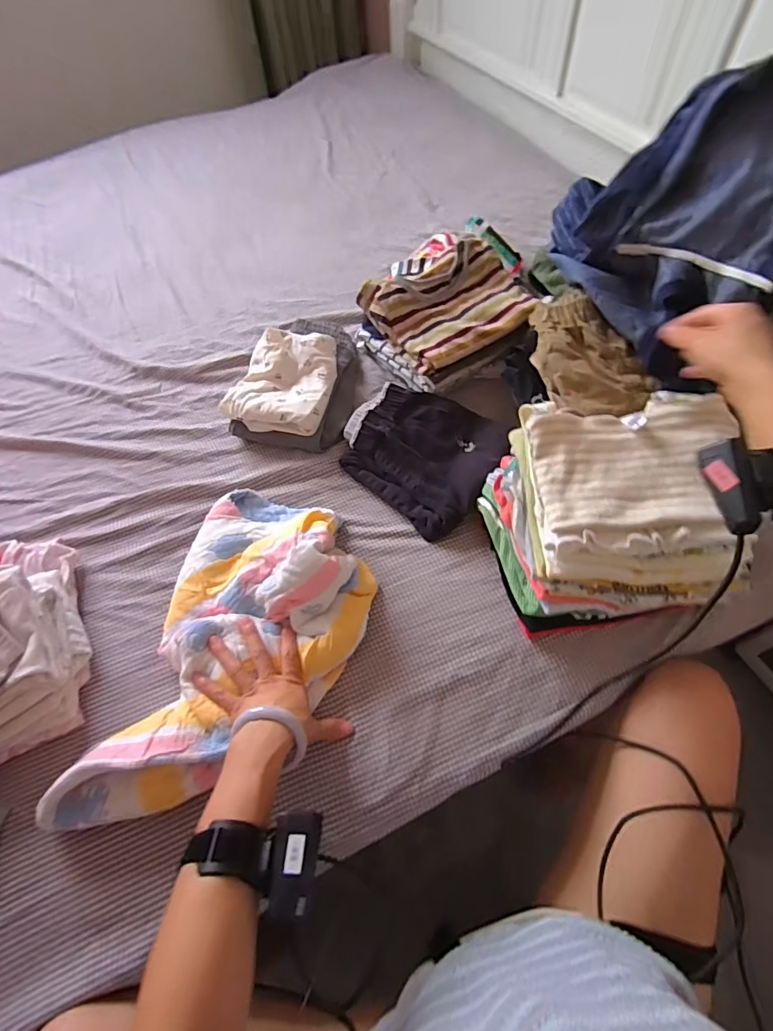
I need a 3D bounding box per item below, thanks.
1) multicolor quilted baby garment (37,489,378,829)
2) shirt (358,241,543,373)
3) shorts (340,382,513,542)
[{"bbox_3d":[-0.168,0.148,0.545,0.243,0.090,0.398,14,62,11],"label":"multicolor quilted baby garment"},{"bbox_3d":[0.103,-0.333,0.754,0.234,0.056,0.178,-28,61,-12],"label":"shirt"},{"bbox_3d":[0.055,-0.098,0.699,0.223,0.048,0.198,37,69,21],"label":"shorts"}]

